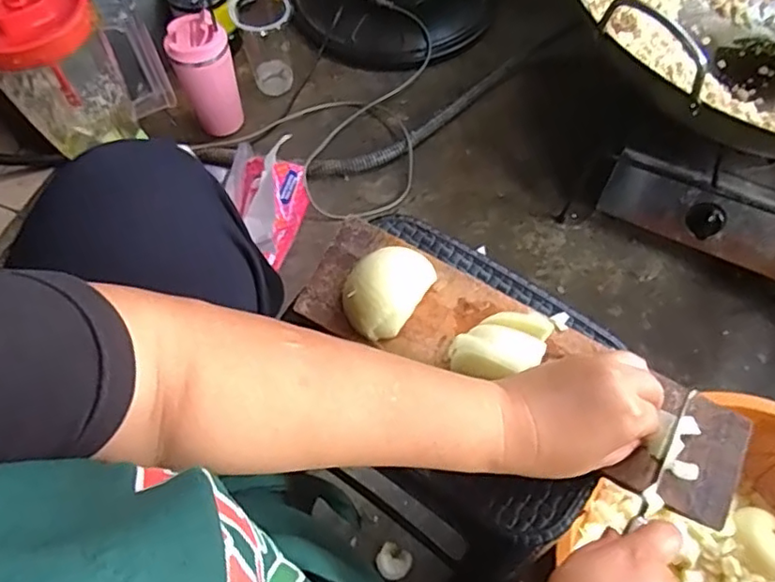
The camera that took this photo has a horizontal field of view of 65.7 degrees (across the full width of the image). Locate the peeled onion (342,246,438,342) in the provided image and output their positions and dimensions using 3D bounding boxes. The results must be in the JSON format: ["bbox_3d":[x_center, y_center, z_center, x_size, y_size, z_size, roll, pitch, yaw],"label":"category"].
[{"bbox_3d":[-0.002,-0.004,0.467,0.053,0.031,0.081,30,67,14],"label":"peeled onion"}]

